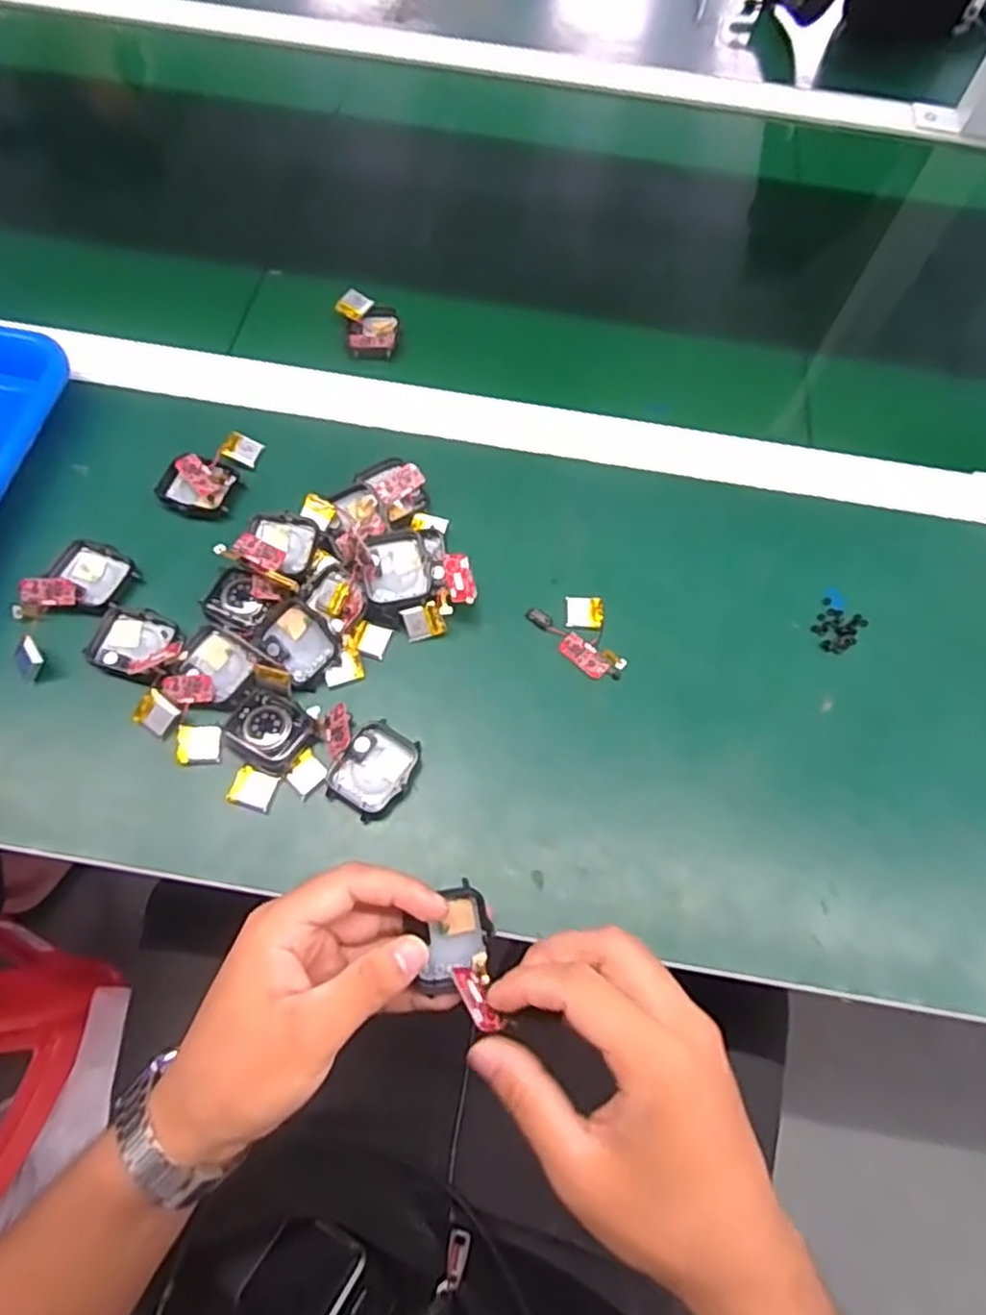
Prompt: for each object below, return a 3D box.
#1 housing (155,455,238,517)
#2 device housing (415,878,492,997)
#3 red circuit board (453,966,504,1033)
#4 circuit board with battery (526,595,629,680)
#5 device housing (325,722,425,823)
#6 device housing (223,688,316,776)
[{"bbox_3d":[-0.185,-0.107,0.444,0.042,0.012,0.038,24,68,7],"label":"housing"},{"bbox_3d":[-0.015,0.127,0.322,0.028,0.016,0.044,4,67,-1],"label":"device housing"},{"bbox_3d":[-0.007,0.146,0.303,0.010,0.010,0.030,-28,45,-14],"label":"red circuit board"},{"bbox_3d":[0.055,-0.013,0.419,0.040,0.004,0.060,-31,72,-15],"label":"circuit board with battery"},{"bbox_3d":[-0.062,0.060,0.374,0.037,0.010,0.047,30,69,10],"label":"device housing"},{"bbox_3d":[-0.119,0.038,0.376,0.042,0.010,0.035,33,70,11],"label":"device housing"}]

